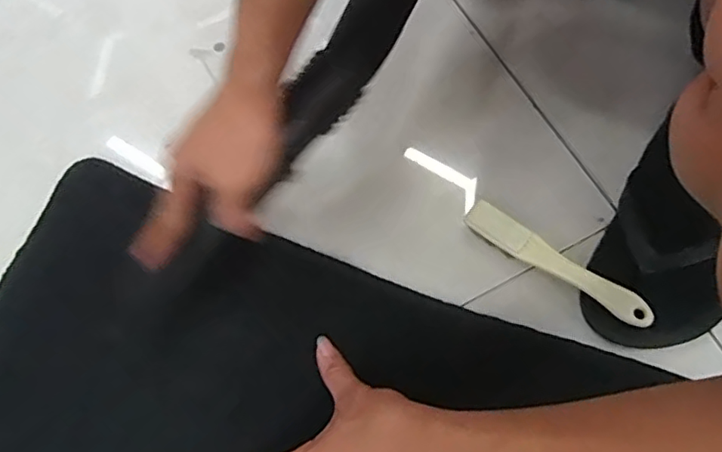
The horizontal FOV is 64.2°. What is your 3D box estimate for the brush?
[{"bbox_3d":[0.160,0.032,0.483,0.160,0.039,0.025,35,74,15],"label":"brush"}]

